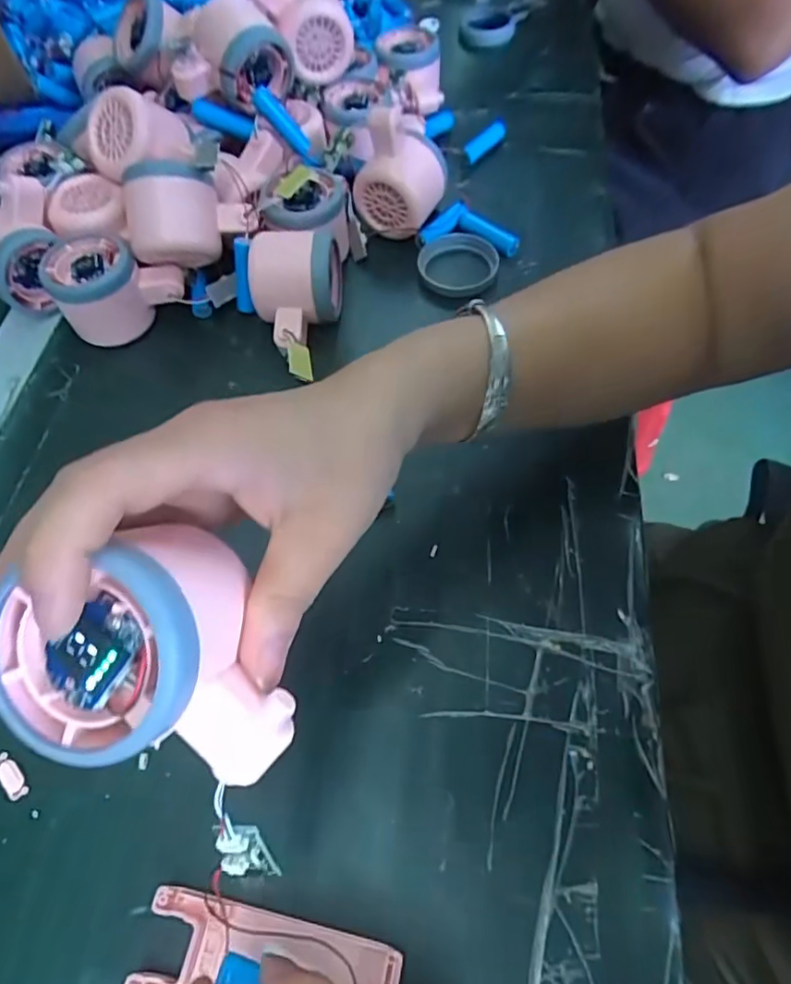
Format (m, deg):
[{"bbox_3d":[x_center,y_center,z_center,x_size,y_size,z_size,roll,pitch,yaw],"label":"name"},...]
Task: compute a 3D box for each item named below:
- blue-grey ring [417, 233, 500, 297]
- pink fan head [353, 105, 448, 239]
[{"bbox_3d":[0.046,-0.166,0.422,0.058,0.015,0.064,-6,61,-1],"label":"blue-grey ring"},{"bbox_3d":[0.004,-0.234,0.423,0.055,0.081,0.059,25,65,15],"label":"pink fan head"}]

